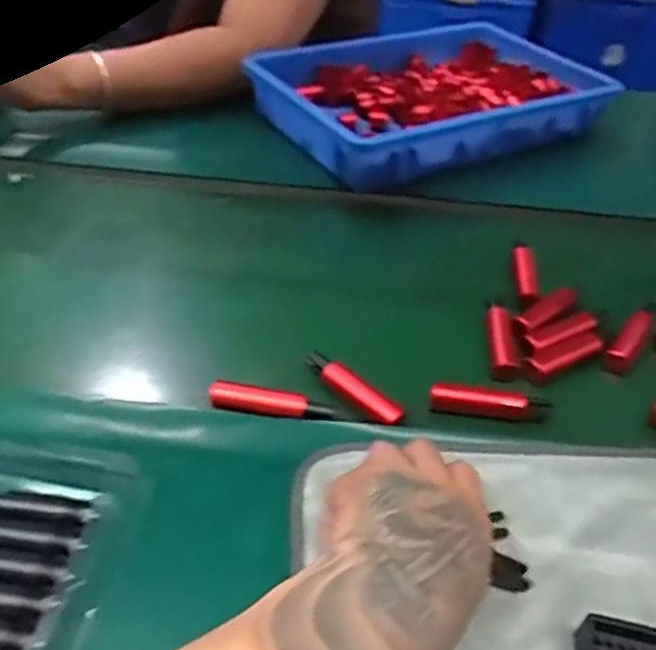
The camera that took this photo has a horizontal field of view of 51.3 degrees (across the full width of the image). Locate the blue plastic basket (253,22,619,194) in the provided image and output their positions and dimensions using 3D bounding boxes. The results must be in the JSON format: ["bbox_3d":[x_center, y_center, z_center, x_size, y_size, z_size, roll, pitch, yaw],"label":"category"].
[{"bbox_3d":[0.109,-0.263,0.771,0.352,0.068,0.245,-15,45,-22],"label":"blue plastic basket"}]

